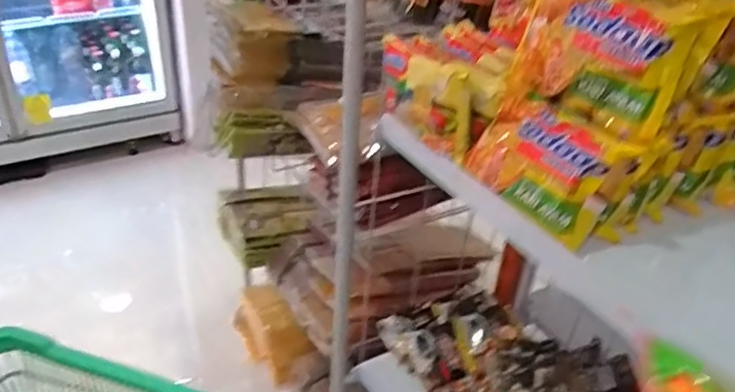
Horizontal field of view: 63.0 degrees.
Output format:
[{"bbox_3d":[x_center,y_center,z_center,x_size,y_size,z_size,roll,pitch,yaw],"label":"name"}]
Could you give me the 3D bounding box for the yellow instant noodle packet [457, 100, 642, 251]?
[{"bbox_3d":[0.150,-0.028,0.512,0.035,0.089,0.131,22,14,-41],"label":"yellow instant noodle packet"}]

